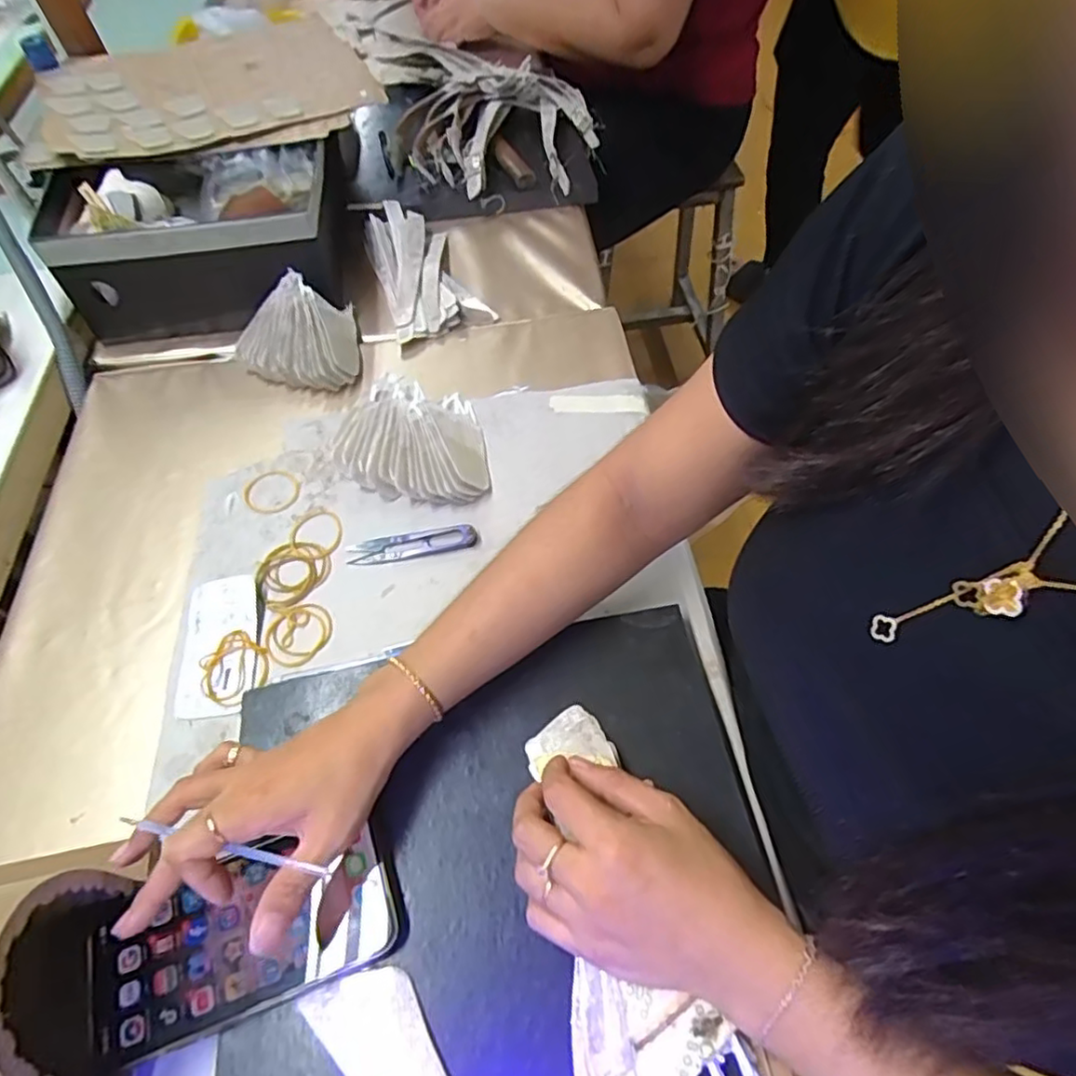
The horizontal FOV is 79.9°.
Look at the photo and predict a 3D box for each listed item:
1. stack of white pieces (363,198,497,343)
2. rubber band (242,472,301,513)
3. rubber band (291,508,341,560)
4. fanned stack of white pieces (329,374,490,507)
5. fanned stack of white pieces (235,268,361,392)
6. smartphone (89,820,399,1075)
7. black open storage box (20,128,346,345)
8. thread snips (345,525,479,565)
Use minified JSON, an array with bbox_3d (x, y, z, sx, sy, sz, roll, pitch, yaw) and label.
[{"bbox_3d":[-0.131,-0.294,0.693,0.095,0.025,0.204,-22,60,-11],"label":"stack of white pieces"},{"bbox_3d":[-0.228,-0.039,0.551,0.047,0.004,0.046,-1,58,2],"label":"rubber band"},{"bbox_3d":[-0.180,-0.004,0.521,0.041,0.004,0.048,-19,59,-9],"label":"rubber band"},{"bbox_3d":[-0.112,-0.090,0.551,0.137,0.035,0.131,-2,58,1],"label":"fanned stack of white pieces"},{"bbox_3d":[-0.224,-0.199,0.621,0.121,0.052,0.105,13,60,11],"label":"fanned stack of white pieces"},{"bbox_3d":[-0.160,0.218,0.349,0.157,0.013,0.071,-15,58,-10],"label":"smartphone"},{"bbox_3d":[-0.331,-0.299,0.648,0.253,0.123,0.141,-8,58,-2],"label":"black open storage box"},{"bbox_3d":[-0.099,0.005,0.508,0.100,0.006,0.024,-9,58,-3],"label":"thread snips"}]

